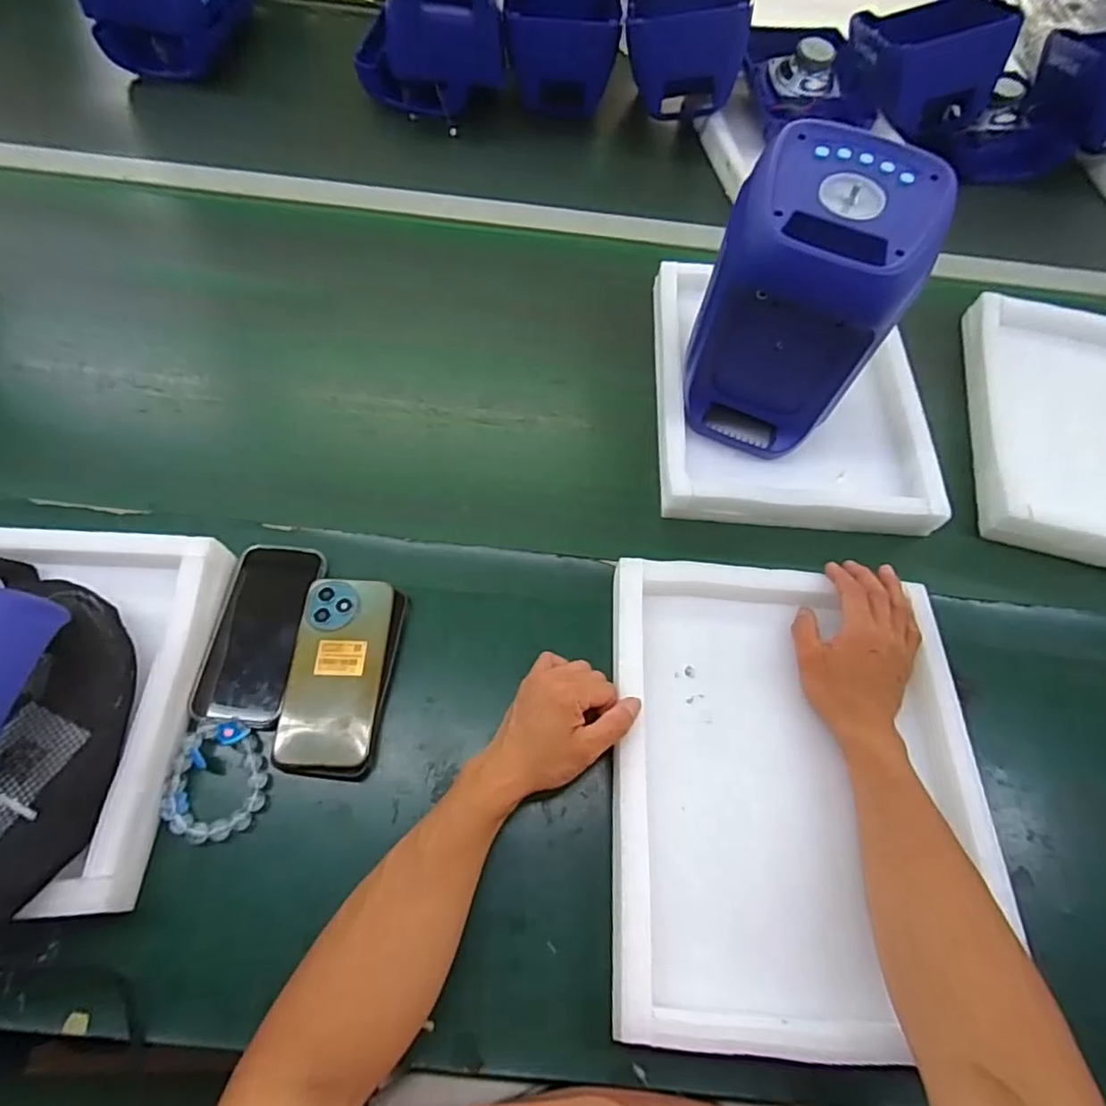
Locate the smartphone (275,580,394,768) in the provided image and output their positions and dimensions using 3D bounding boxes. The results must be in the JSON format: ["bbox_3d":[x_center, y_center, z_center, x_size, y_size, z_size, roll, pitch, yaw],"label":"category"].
[{"bbox_3d":[-0.179,0.094,0.499,0.074,0.005,0.156,3,62,-4],"label":"smartphone"}]

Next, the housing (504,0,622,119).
[{"bbox_3d":[0.011,-0.819,0.958,0.166,0.123,0.200,1,62,-4],"label":"housing"}]

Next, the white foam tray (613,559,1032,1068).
[{"bbox_3d":[0.193,0.174,0.478,0.286,0.053,0.349,4,63,-1],"label":"white foam tray"}]

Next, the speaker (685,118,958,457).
[{"bbox_3d":[0.232,-0.232,0.586,0.150,0.245,0.154,23,63,7],"label":"speaker"}]

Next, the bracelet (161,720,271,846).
[{"bbox_3d":[-0.257,0.176,0.462,0.069,0.020,0.084,2,62,-4],"label":"bracelet"}]

